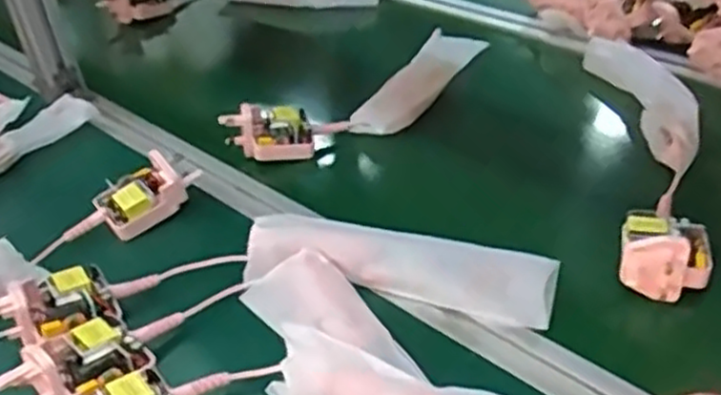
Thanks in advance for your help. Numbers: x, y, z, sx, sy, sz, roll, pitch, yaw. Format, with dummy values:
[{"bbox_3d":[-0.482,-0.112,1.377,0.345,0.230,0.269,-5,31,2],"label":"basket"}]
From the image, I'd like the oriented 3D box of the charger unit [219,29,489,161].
[{"bbox_3d":[0.016,-0.107,0.780,0.299,0.040,0.098,-28,40,-27],"label":"charger unit"}]

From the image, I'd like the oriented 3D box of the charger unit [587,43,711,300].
[{"bbox_3d":[0.259,-0.052,0.661,0.088,0.040,0.372,1,35,11],"label":"charger unit"}]

